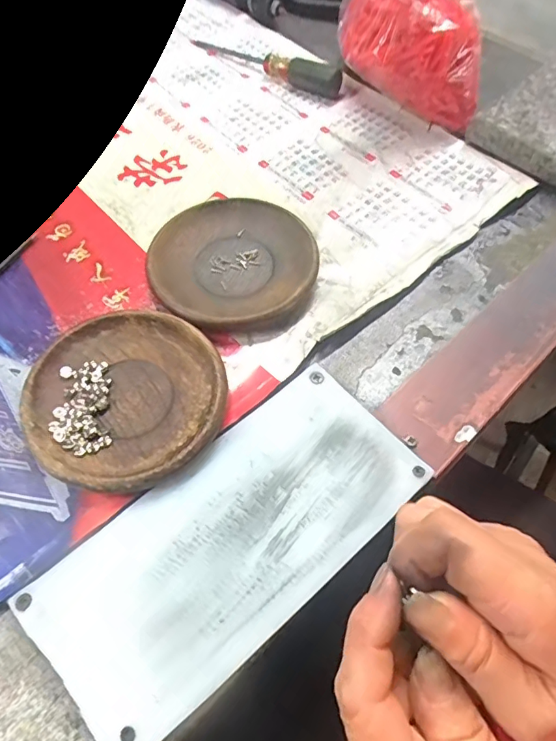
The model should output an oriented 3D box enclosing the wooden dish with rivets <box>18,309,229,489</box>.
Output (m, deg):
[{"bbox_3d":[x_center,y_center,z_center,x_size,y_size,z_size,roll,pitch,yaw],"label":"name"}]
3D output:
[{"bbox_3d":[-0.087,0.015,0.284,0.109,0.018,0.110,0,59,0],"label":"wooden dish with rivets"}]

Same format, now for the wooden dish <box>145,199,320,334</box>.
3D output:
[{"bbox_3d":[-0.031,-0.073,0.339,0.110,0.015,0.109,0,59,0],"label":"wooden dish"}]

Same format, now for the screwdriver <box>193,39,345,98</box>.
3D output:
[{"bbox_3d":[-0.013,-0.298,0.466,0.160,0.025,0.020,30,63,17],"label":"screwdriver"}]

